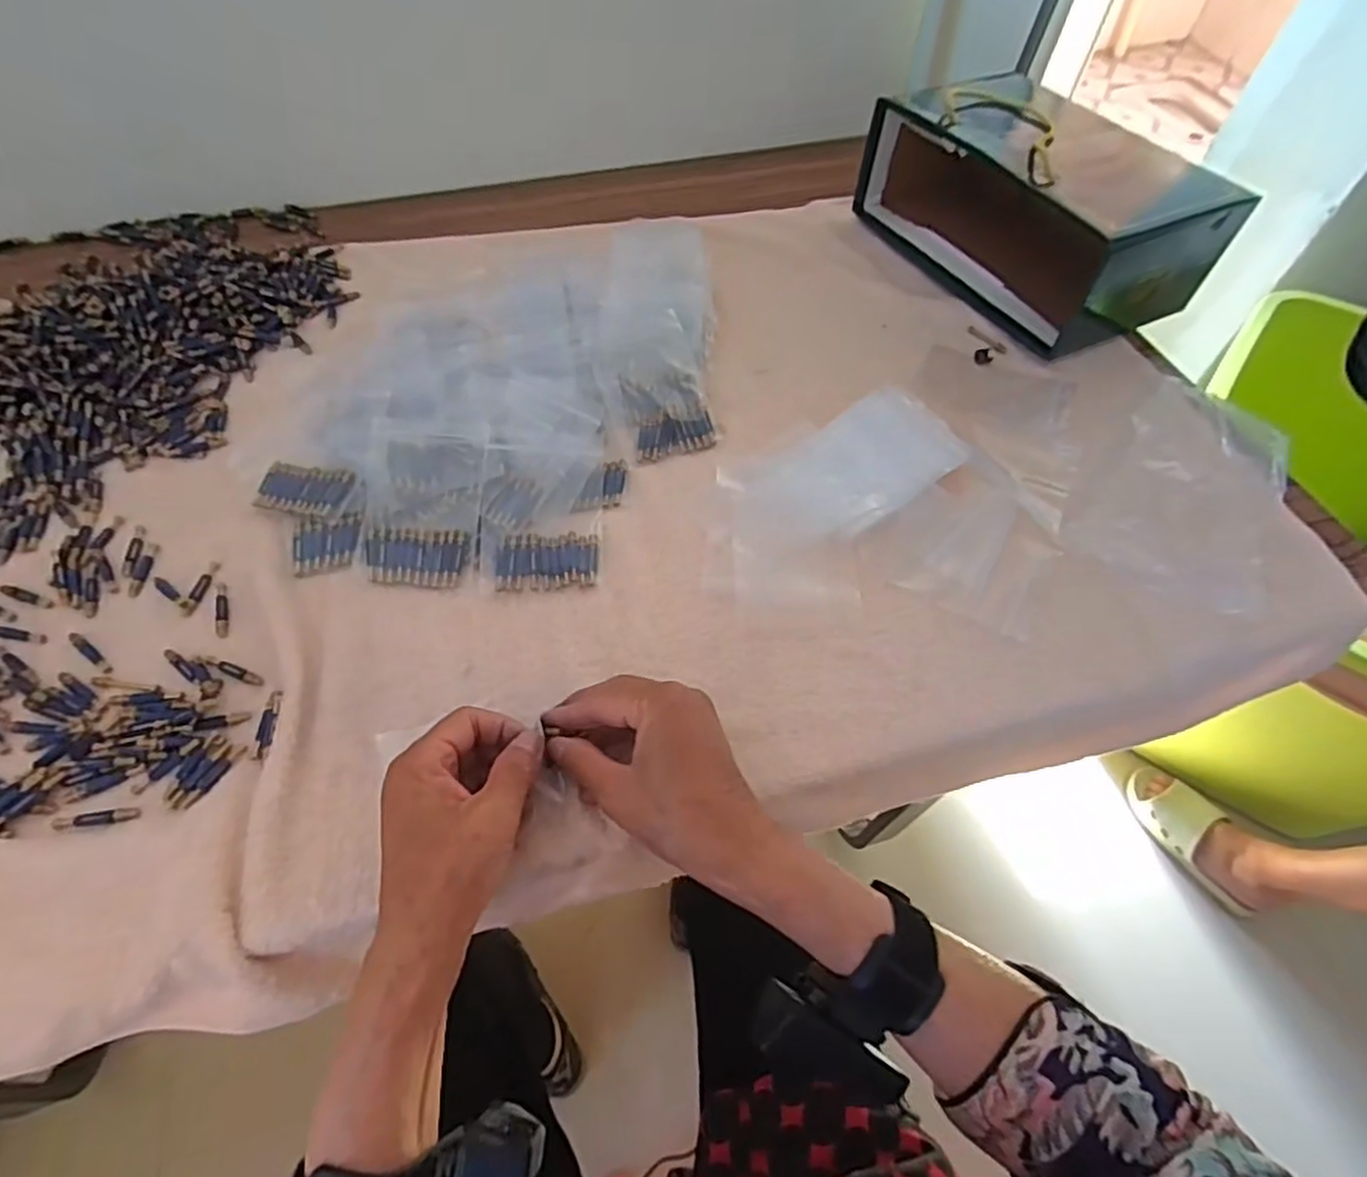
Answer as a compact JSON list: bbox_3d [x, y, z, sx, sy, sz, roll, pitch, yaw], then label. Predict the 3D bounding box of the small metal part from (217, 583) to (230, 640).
[{"bbox_3d":[-0.290,0.013,0.435,0.007,0.004,0.042,-17,55,-12],"label":"small metal part"}]

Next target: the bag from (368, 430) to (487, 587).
[{"bbox_3d":[-0.175,-0.054,0.466,0.079,0.005,0.112,-2,72,0],"label":"bag"}]

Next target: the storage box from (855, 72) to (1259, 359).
[{"bbox_3d":[0.310,-0.348,0.624,0.163,0.123,0.272,-24,60,-16],"label":"storage box"}]

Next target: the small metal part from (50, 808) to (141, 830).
[{"bbox_3d":[-0.306,0.120,0.361,0.041,0.004,0.007,-7,54,-6],"label":"small metal part"}]

